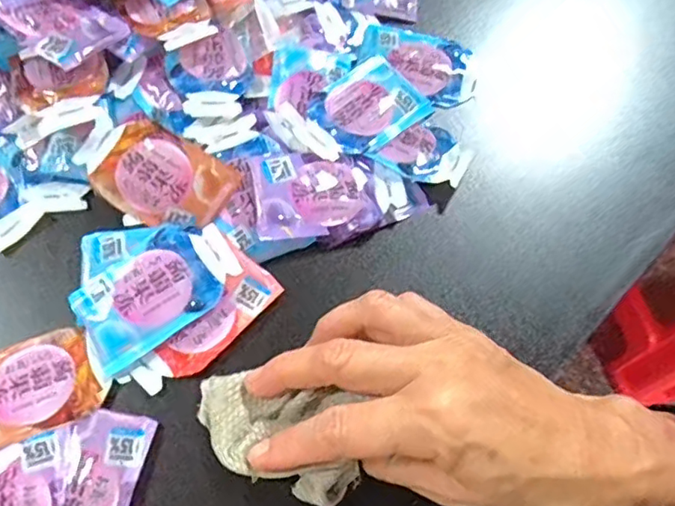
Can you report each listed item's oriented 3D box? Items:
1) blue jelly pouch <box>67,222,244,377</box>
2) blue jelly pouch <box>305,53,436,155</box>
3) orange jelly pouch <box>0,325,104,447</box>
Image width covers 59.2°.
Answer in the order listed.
[{"bbox_3d":[-0.087,0.018,0.287,0.077,0.012,0.044,-31,72,-15],"label":"blue jelly pouch"},{"bbox_3d":[0.018,-0.082,0.328,0.047,0.005,0.063,42,71,14],"label":"blue jelly pouch"},{"bbox_3d":[-0.145,0.062,0.272,0.063,0.010,0.045,-22,70,-11],"label":"orange jelly pouch"}]

